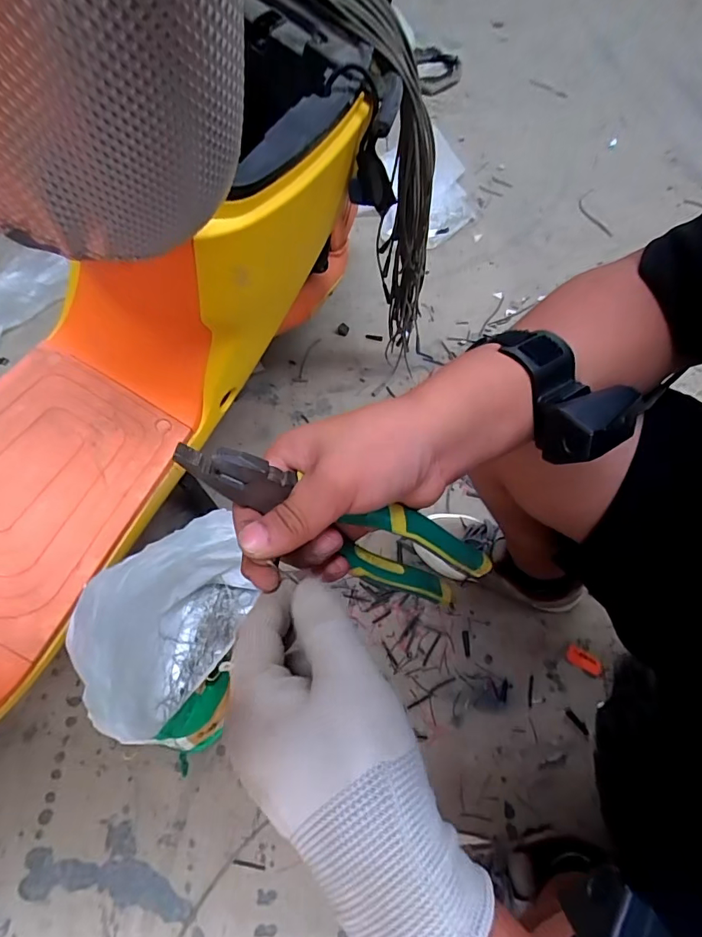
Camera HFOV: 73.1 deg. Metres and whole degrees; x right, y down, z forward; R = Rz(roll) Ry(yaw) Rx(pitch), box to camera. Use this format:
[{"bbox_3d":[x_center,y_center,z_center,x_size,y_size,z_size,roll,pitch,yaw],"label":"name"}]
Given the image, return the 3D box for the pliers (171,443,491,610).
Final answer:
[{"bbox_3d":[-0.004,0.033,0.272,0.194,0.042,0.032,25,59,-22],"label":"pliers"}]

